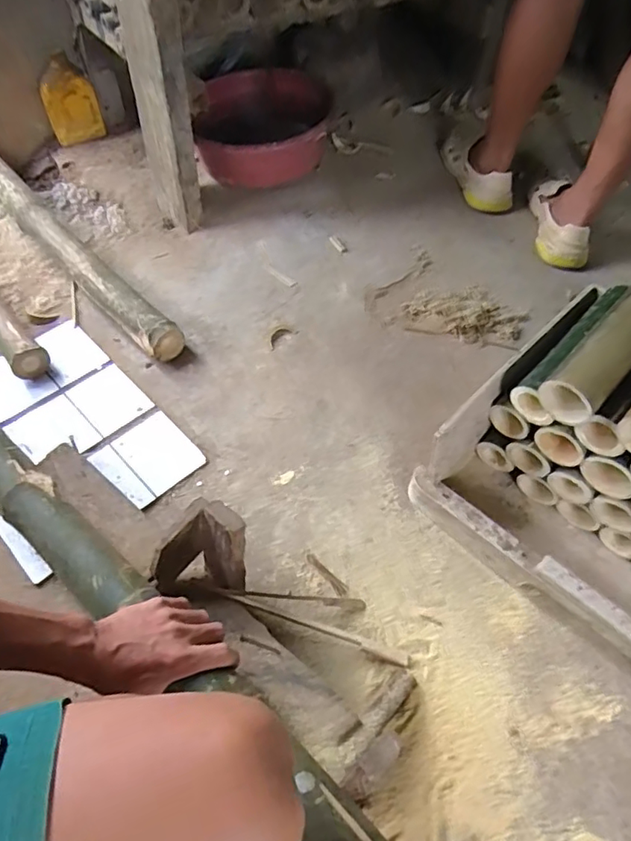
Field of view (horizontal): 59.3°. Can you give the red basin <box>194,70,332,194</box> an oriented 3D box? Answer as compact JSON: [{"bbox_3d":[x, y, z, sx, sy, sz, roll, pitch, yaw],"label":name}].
[{"bbox_3d":[-0.106,-0.621,1.199,0.270,0.133,0.278,1,59,-1],"label":"red basin"}]

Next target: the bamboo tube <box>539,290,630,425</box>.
[{"bbox_3d":[0.373,-0.095,0.688,0.066,0.075,0.233,40,66,21],"label":"bamboo tube"}]

